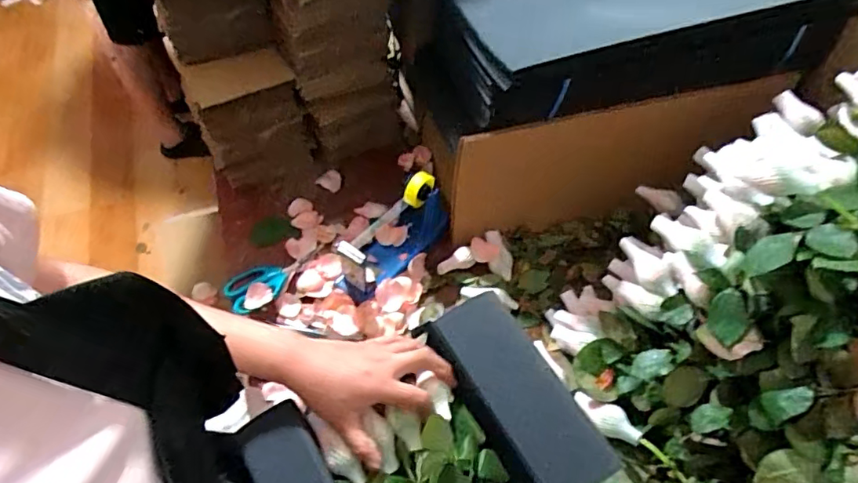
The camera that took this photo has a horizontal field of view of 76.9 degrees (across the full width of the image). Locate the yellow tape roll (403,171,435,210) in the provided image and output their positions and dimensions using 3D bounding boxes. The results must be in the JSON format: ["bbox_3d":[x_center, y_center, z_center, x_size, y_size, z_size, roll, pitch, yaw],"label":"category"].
[{"bbox_3d":[-0.016,-0.068,0.759,0.026,0.051,0.046,32,59,18],"label":"yellow tape roll"}]

